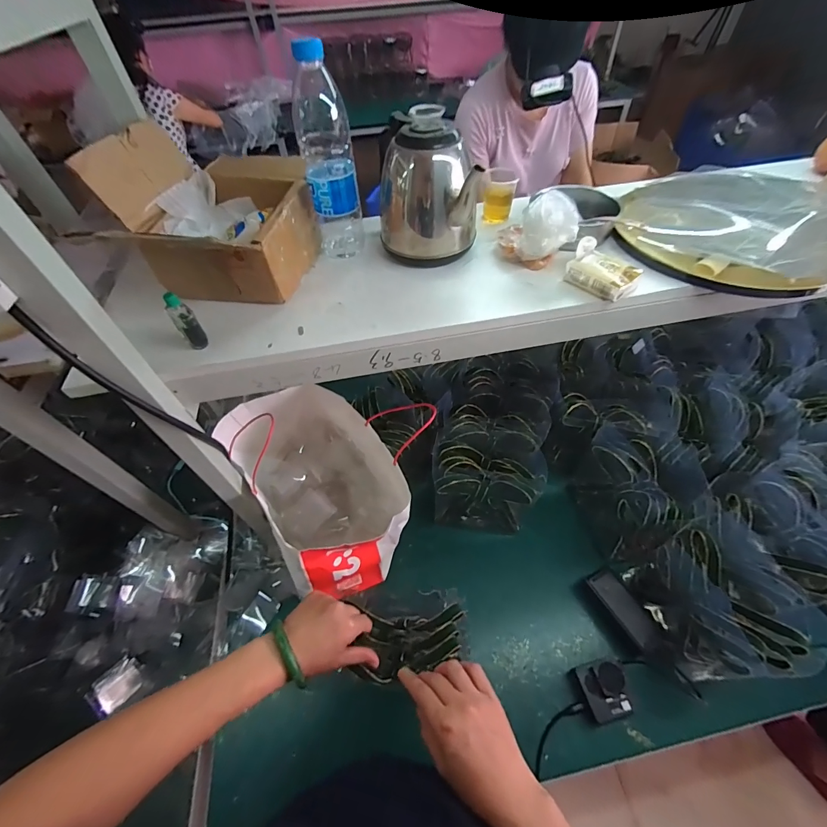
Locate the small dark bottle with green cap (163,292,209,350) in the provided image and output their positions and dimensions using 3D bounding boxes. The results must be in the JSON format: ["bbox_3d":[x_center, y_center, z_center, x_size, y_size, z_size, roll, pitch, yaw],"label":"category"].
[{"bbox_3d":[-0.251,-0.099,0.419,0.021,0.069,0.023,-36,59,-22],"label":"small dark bottle with green cap"}]

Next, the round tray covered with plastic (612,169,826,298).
[{"bbox_3d":[0.448,-0.285,0.545,0.270,0.055,0.303,17,55,16],"label":"round tray covered with plastic"}]

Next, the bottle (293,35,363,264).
[{"bbox_3d":[-0.108,-0.309,0.479,0.065,0.220,0.060,-11,52,-5],"label":"bottle"}]

